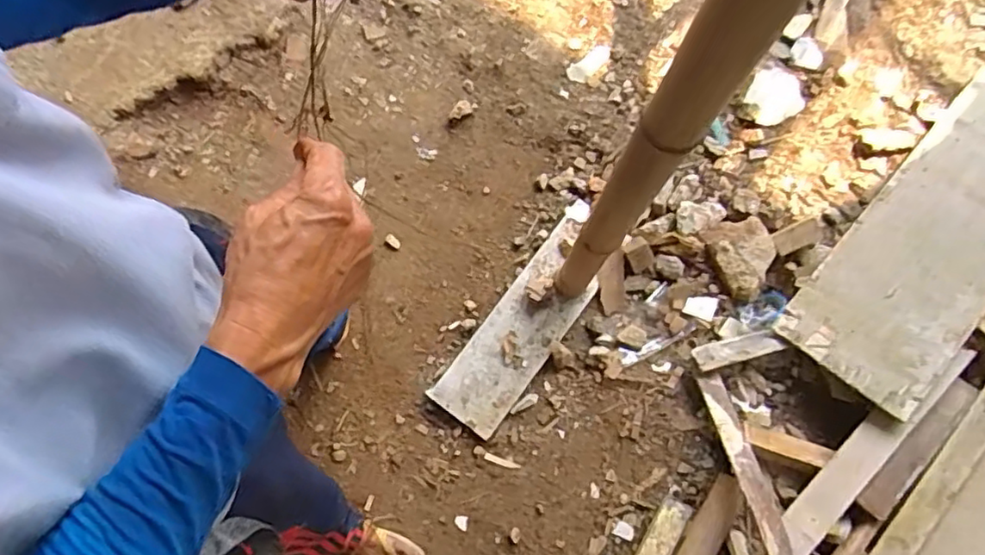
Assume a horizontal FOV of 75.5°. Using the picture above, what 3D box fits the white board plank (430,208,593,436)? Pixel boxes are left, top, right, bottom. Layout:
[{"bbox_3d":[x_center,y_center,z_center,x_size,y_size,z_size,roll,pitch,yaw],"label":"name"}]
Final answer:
[{"bbox_3d":[0.079,0.088,1.323,0.149,0.026,0.500,38,82,2],"label":"white board plank"}]

